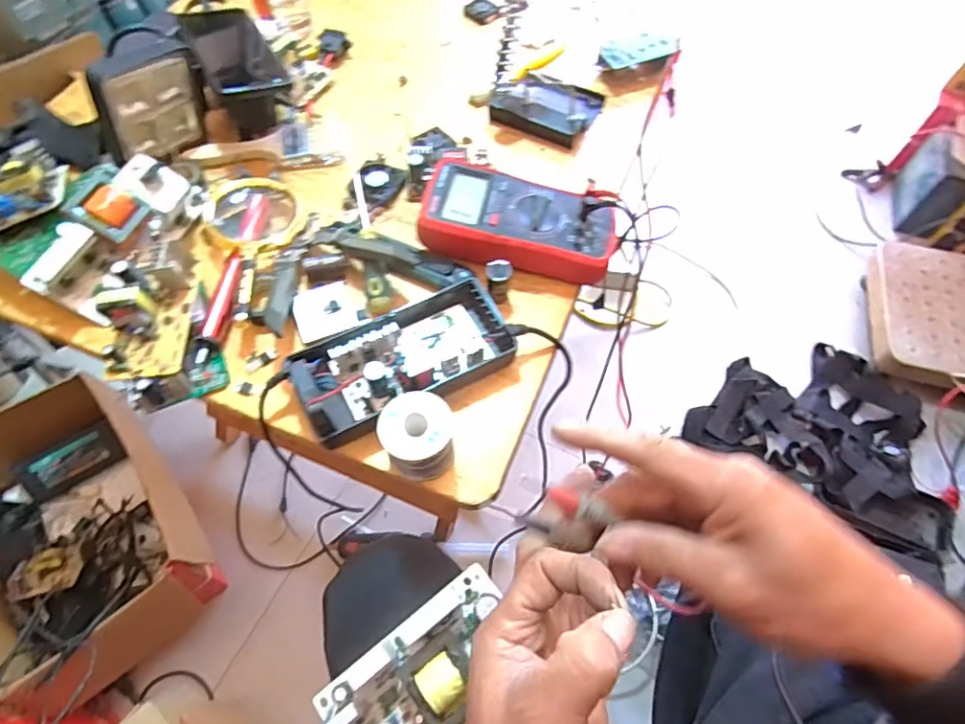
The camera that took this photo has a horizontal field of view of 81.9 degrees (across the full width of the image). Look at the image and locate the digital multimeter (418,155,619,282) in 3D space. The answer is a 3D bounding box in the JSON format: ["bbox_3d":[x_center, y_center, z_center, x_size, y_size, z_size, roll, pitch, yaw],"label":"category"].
[{"bbox_3d":[0.035,-0.132,0.533,0.183,0.041,0.097,14,61,7],"label":"digital multimeter"}]

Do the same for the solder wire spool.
[{"bbox_3d":[-0.050,0.058,0.431,0.053,0.054,0.050,0,60,-1],"label":"solder wire spool"}]

